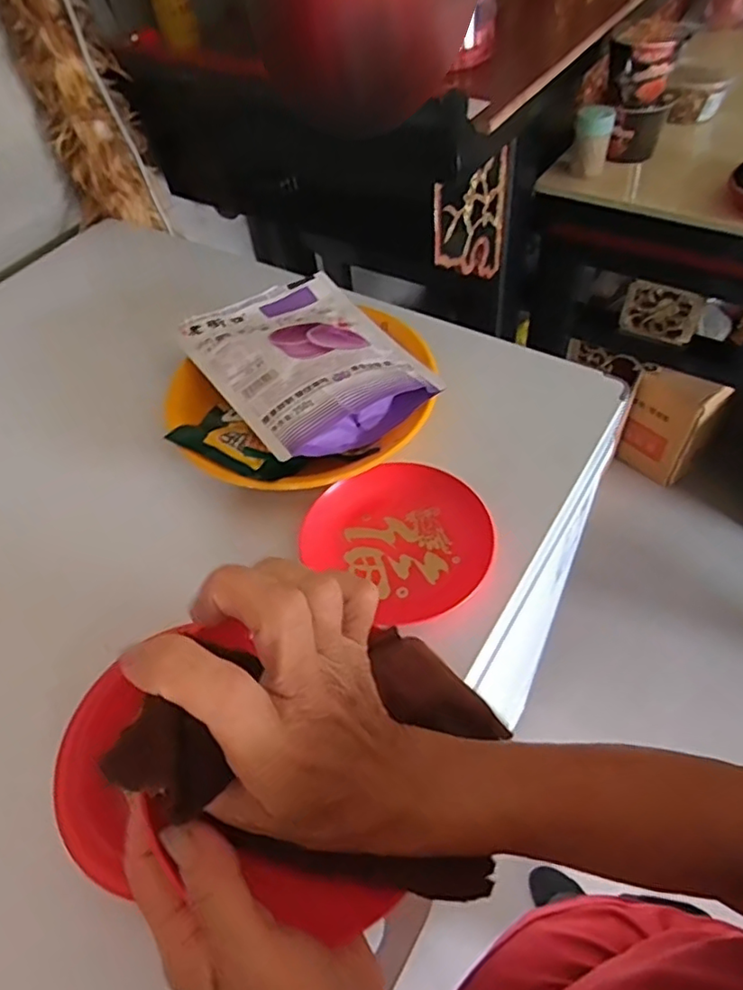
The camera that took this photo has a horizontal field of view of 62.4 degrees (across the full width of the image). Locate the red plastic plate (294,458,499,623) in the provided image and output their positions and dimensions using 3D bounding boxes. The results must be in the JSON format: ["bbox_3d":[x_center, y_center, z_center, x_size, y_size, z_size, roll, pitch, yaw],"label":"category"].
[{"bbox_3d":[0.020,0.035,0.481,0.145,0.029,0.131,-24,54,-13],"label":"red plastic plate"}]

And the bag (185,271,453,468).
[{"bbox_3d":[-0.064,-0.132,0.567,0.169,0.038,0.227,-29,55,-16],"label":"bag"}]

